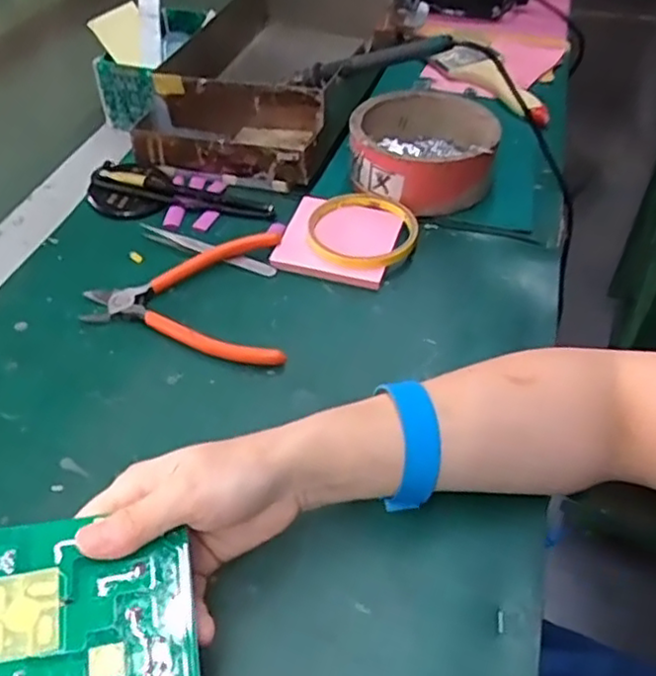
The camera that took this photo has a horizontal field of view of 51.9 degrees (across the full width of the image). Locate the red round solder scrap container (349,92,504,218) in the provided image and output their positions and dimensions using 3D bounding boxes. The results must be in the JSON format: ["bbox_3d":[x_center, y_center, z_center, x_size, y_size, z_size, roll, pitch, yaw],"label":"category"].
[{"bbox_3d":[0.081,-0.159,0.578,0.116,0.054,0.122,0,45,0],"label":"red round solder scrap container"}]

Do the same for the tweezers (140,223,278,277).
[{"bbox_3d":[-0.095,-0.070,0.522,0.117,0.007,0.017,19,48,18],"label":"tweezers"}]

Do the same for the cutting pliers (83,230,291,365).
[{"bbox_3d":[-0.101,-0.025,0.471,0.136,0.015,0.122,-5,45,-5],"label":"cutting pliers"}]

